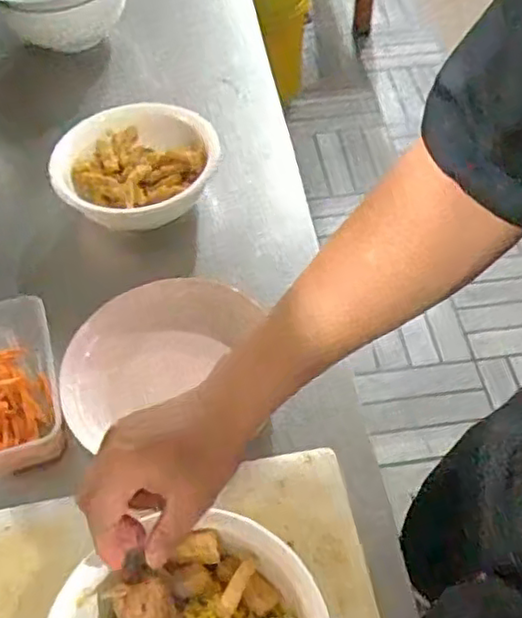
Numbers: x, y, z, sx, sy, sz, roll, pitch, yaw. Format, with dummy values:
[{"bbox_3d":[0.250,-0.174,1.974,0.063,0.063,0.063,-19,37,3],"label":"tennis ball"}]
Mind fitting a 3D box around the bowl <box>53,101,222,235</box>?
[{"bbox_3d":[-0.154,-0.178,0.829,0.190,0.066,0.188,-2,54,3],"label":"bowl"}]

